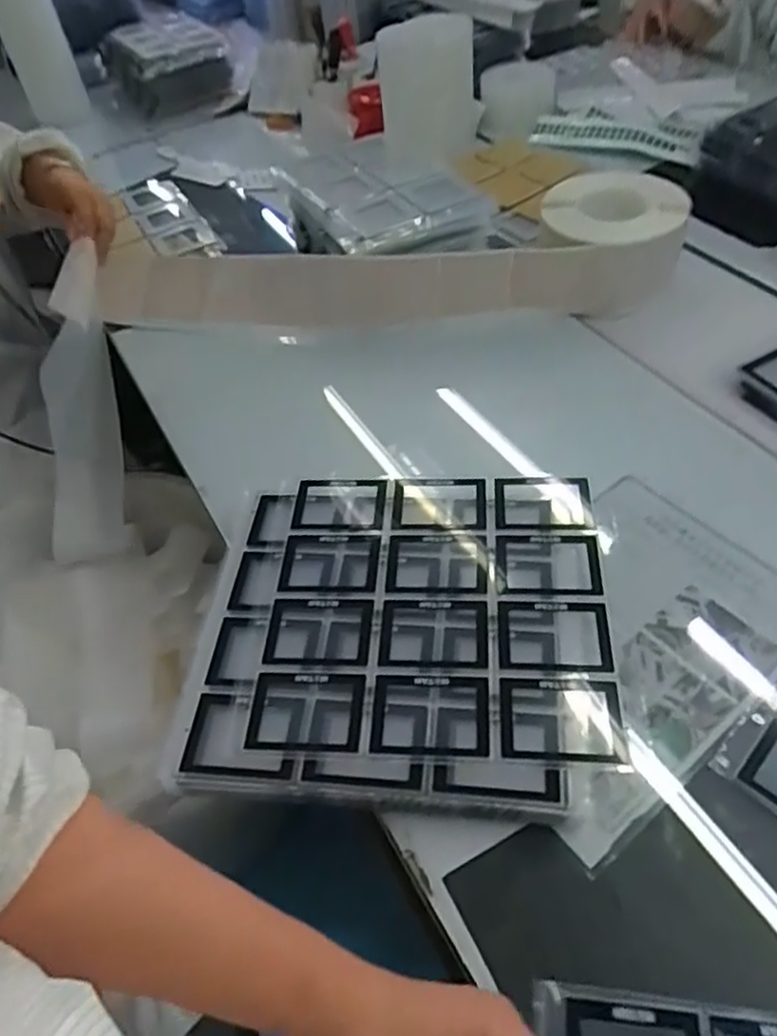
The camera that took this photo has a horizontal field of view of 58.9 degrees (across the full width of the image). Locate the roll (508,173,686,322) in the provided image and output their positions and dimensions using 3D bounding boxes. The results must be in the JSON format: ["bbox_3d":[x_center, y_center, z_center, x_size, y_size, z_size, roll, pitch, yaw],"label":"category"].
[{"bbox_3d":[0.259,-0.328,0.834,0.170,0.107,0.180,-3,51,4],"label":"roll"}]

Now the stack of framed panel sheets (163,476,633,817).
[{"bbox_3d":[0.010,0.084,0.566,0.328,0.037,0.291,-1,51,6],"label":"stack of framed panel sheets"}]

